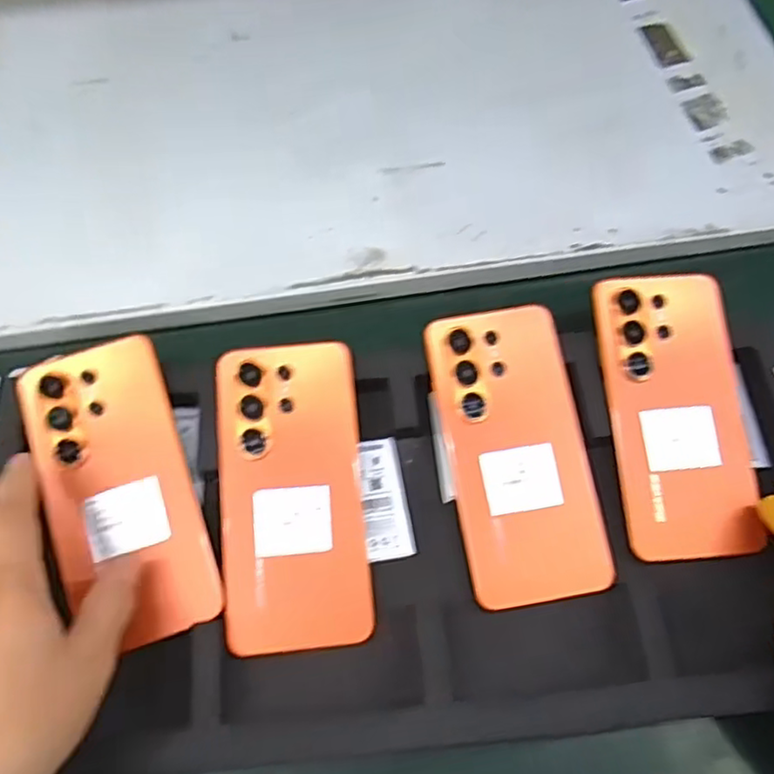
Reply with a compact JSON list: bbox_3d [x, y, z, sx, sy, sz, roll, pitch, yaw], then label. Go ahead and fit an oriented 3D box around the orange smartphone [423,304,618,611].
[{"bbox_3d":[0.075,0.036,0.378,0.079,0.005,0.166,-10,77,-2],"label":"orange smartphone"}]

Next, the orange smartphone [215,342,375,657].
[{"bbox_3d":[-0.054,0.057,0.366,0.079,0.014,0.166,-5,68,-3],"label":"orange smartphone"}]

